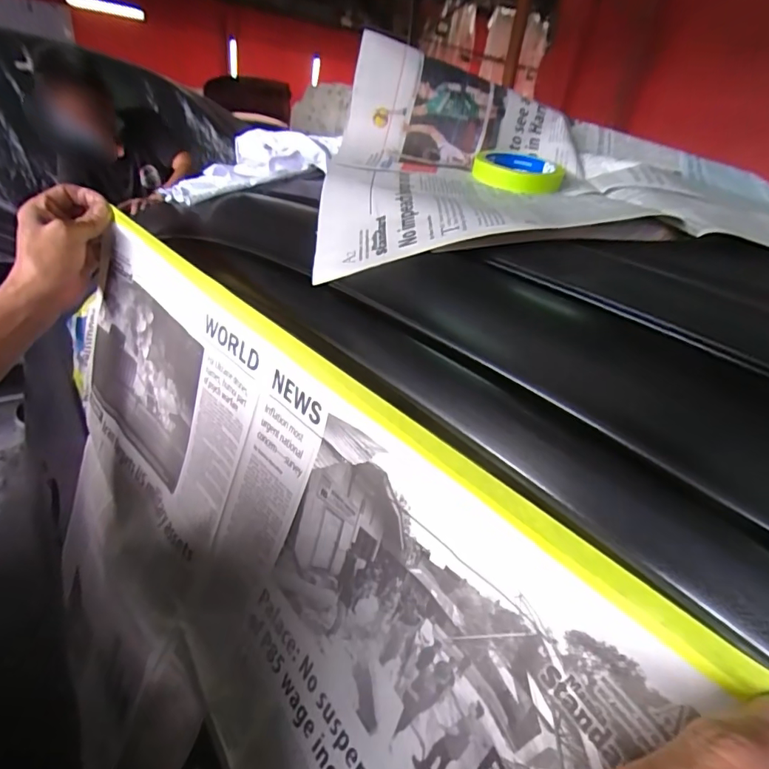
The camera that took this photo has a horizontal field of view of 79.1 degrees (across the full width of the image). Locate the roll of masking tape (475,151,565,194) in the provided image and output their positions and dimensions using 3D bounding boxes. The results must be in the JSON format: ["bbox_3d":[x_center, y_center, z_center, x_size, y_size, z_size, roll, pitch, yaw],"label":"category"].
[{"bbox_3d":[0.151,-0.241,0.526,0.095,0.031,0.099,14,32,11],"label":"roll of masking tape"}]

